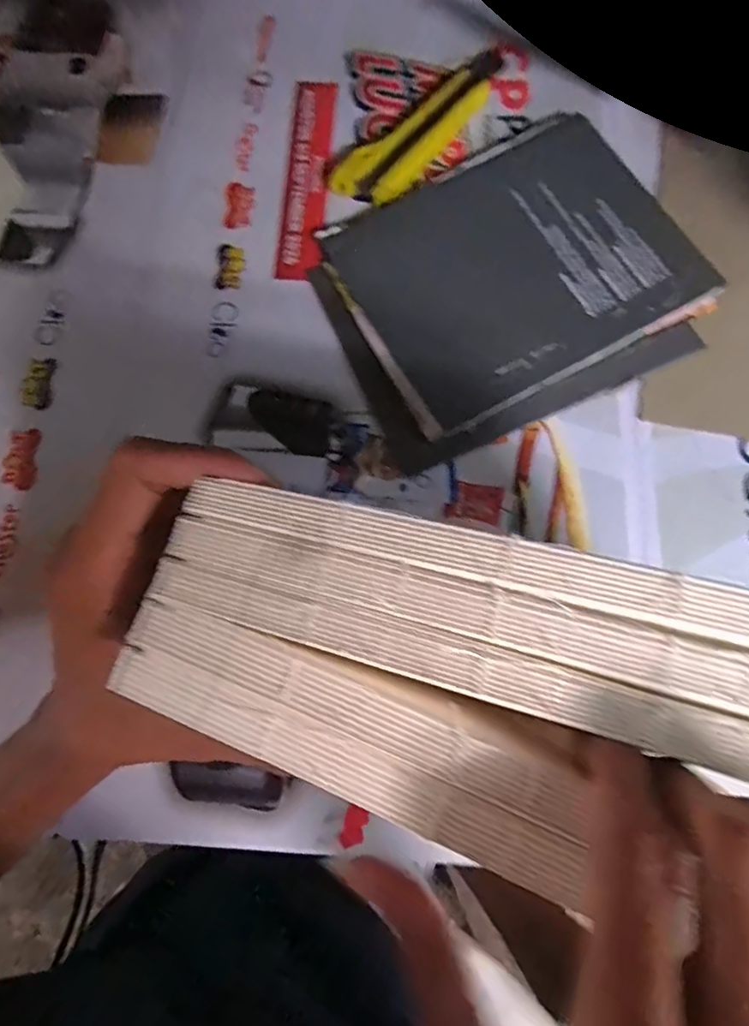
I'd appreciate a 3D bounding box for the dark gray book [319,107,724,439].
[{"bbox_3d":[0.092,-0.165,0.375,0.220,0.013,0.172,-29,77,-7],"label":"dark gray book"}]

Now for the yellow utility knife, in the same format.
[{"bbox_3d":[0.037,-0.270,0.394,0.042,0.012,0.154,43,79,10],"label":"yellow utility knife"}]

